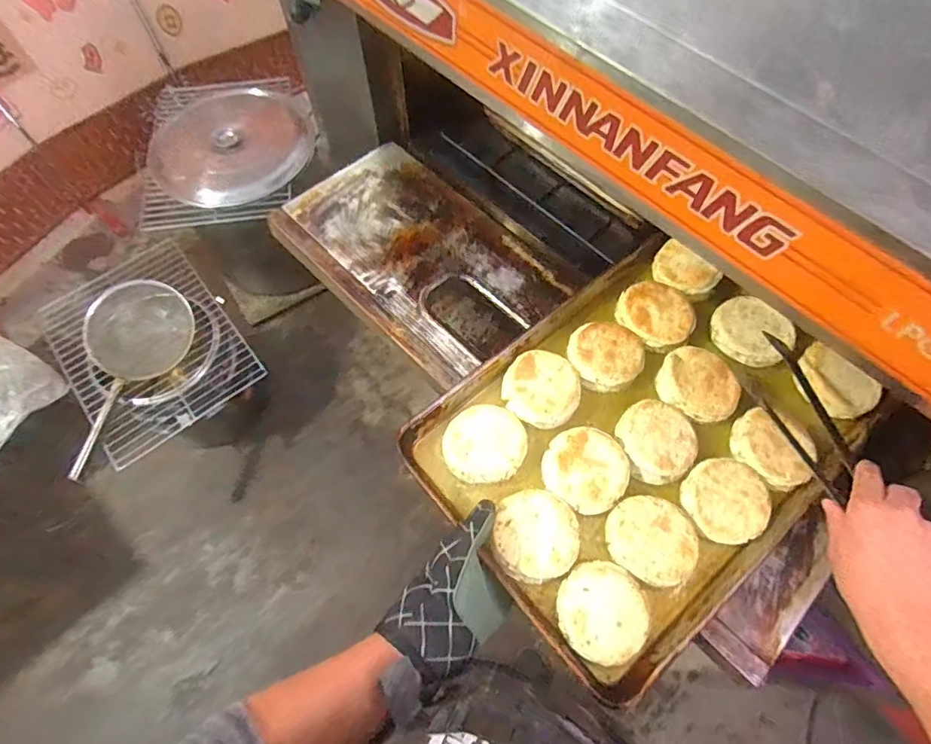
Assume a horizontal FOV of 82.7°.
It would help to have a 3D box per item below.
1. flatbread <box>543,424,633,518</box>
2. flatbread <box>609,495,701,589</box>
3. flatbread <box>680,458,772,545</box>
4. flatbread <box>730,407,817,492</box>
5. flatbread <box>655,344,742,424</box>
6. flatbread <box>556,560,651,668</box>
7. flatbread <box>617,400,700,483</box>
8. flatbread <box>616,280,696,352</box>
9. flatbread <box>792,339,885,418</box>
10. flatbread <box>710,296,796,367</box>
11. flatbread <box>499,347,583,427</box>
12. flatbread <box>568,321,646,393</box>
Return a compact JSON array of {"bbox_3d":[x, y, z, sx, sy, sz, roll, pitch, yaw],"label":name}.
[{"bbox_3d":[0.153,0.122,0.673,0.104,0.035,0.100,29,63,16],"label":"flatbread"},{"bbox_3d":[0.225,0.202,0.638,0.105,0.026,0.093,28,63,16],"label":"flatbread"},{"bbox_3d":[0.326,0.160,0.661,0.101,0.022,0.102,0,59,0],"label":"flatbread"},{"bbox_3d":[0.402,0.096,0.690,0.099,0.029,0.092,0,59,0],"label":"flatbread"},{"bbox_3d":[0.319,0.016,0.720,0.105,0.027,0.091,27,63,15],"label":"flatbread"},{"bbox_3d":[0.158,0.273,0.604,0.101,0.024,0.103,0,59,0],"label":"flatbread"},{"bbox_3d":[0.251,0.089,0.697,0.100,0.040,0.102,27,63,15],"label":"flatbread"},{"bbox_3d":[0.277,-0.082,0.761,0.095,0.031,0.102,0,59,0],"label":"flatbread"},{"bbox_3d":[0.507,0.016,0.732,0.104,0.030,0.071,41,111,16],"label":"flatbread"},{"bbox_3d":[0.412,-0.059,0.761,0.108,0.033,0.095,30,64,16],"label":"flatbread"},{"bbox_3d":[0.102,0.021,0.713,0.102,0.031,0.098,0,59,0],"label":"flatbread"},{"bbox_3d":[0.196,-0.020,0.749,0.100,0.046,0.094,0,59,0],"label":"flatbread"}]

